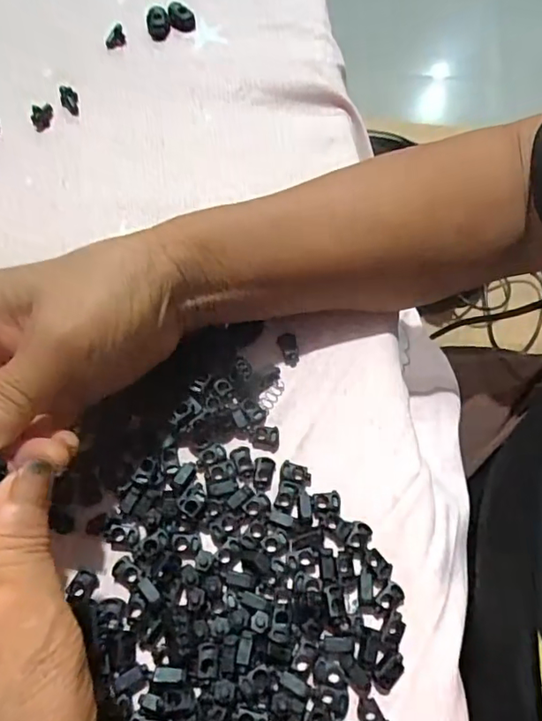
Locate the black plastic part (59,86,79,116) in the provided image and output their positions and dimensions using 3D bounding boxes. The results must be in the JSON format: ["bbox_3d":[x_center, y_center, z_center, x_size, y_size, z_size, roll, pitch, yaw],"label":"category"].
[{"bbox_3d":[-0.141,-0.182,0.378,0.011,0.009,0.018,-18,66,-12],"label":"black plastic part"}]

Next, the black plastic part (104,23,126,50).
[{"bbox_3d":[-0.117,-0.243,0.404,0.015,0.012,0.011,-14,66,-10],"label":"black plastic part"}]

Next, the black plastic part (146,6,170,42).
[{"bbox_3d":[-0.086,-0.257,0.410,0.016,0.012,0.025,-12,65,-9],"label":"black plastic part"}]

